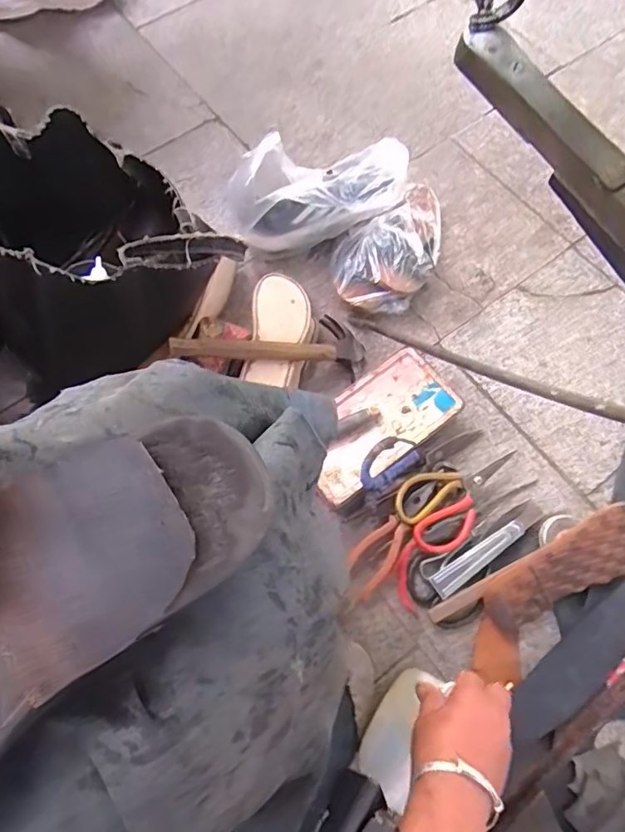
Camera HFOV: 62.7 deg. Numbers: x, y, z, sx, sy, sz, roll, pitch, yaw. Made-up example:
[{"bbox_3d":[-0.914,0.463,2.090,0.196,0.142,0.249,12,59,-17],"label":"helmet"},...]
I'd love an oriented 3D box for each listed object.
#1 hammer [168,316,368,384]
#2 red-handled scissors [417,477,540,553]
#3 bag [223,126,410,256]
[{"bbox_3d":[-0.037,-0.095,0.732,0.238,0.053,0.118,-3,69,-18],"label":"hammer"},{"bbox_3d":[0.215,0.122,0.659,0.183,0.014,0.048,-26,72,-9],"label":"red-handled scissors"},{"bbox_3d":[0.012,-0.337,0.763,0.256,0.209,0.078,-18,71,-6],"label":"bag"}]

